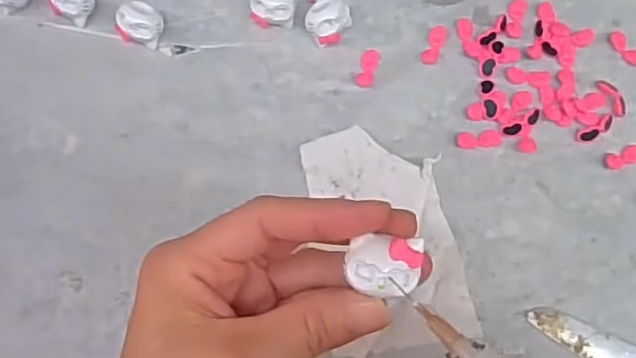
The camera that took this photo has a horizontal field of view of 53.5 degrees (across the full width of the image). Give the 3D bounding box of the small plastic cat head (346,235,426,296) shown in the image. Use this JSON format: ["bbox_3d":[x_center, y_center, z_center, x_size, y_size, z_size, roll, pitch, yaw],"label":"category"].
[{"bbox_3d":[0.022,0.029,0.211,0.025,0.008,0.019,8,78,1],"label":"small plastic cat head"}]

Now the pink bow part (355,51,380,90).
[{"bbox_3d":[0.028,-0.063,0.359,0.010,0.004,0.024,16,78,2],"label":"pink bow part"}]

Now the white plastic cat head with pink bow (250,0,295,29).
[{"bbox_3d":[-0.025,-0.098,0.359,0.025,0.017,0.021,10,78,1],"label":"white plastic cat head with pink bow"}]

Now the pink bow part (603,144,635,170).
[{"bbox_3d":[0.172,-0.013,0.351,0.024,0.004,0.011,-19,79,-5],"label":"pink bow part"}]

